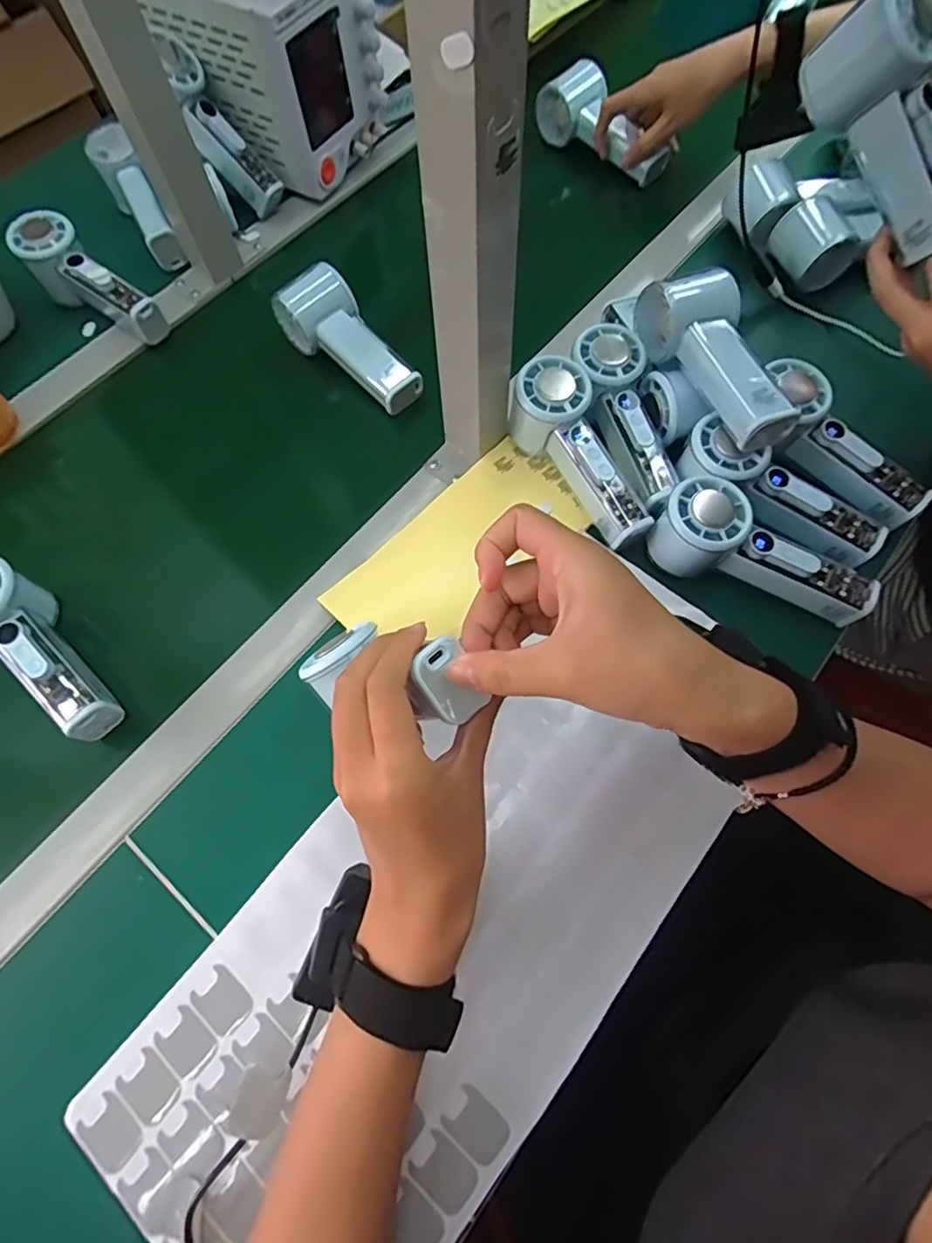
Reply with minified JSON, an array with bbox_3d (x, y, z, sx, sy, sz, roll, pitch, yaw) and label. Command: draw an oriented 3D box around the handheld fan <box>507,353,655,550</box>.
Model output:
[{"bbox_3d":[0.089,-0.128,0.449,0.057,0.059,0.156,-30,85,-10],"label":"handheld fan"}]

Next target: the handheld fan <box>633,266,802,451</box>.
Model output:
[{"bbox_3d":[0.187,-0.193,0.426,0.059,0.057,0.151,-25,69,-8],"label":"handheld fan"}]

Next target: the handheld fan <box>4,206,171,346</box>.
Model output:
[{"bbox_3d":[-0.347,-0.316,0.542,0.150,0.059,0.049,35,72,-1],"label":"handheld fan"}]

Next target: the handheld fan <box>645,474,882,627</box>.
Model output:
[{"bbox_3d":[0.211,-0.045,0.418,0.155,0.057,0.060,28,71,0],"label":"handheld fan"}]

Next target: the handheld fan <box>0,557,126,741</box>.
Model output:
[{"bbox_3d":[-0.305,0.022,0.407,0.053,0.052,0.155,-43,86,-15],"label":"handheld fan"}]

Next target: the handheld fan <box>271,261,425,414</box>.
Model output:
[{"bbox_3d":[-0.101,-0.247,0.510,0.150,0.044,0.056,44,75,4],"label":"handheld fan"}]

